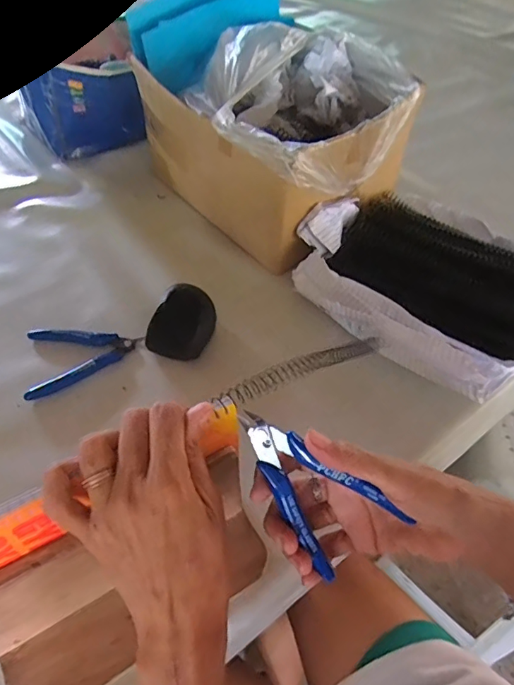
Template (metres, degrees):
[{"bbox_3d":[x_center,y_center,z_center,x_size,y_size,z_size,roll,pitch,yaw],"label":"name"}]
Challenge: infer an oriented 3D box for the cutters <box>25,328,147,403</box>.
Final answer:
[{"bbox_3d":[-0.179,0.016,0.507,0.113,0.013,0.081,-6,53,-7],"label":"cutters"}]

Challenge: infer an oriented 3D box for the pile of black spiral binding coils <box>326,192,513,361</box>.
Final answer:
[{"bbox_3d":[0.213,-0.084,0.563,0.230,0.052,0.188,29,57,19],"label":"pile of black spiral binding coils"}]

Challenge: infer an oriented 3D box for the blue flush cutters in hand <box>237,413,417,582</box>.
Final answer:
[{"bbox_3d":[0.028,0.091,0.306,0.115,0.006,0.064,43,104,-2],"label":"blue flush cutters in hand"}]

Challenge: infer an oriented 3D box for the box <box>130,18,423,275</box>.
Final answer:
[{"bbox_3d":[0.029,-0.266,0.618,0.255,0.182,0.272,-36,61,-26],"label":"box"}]

